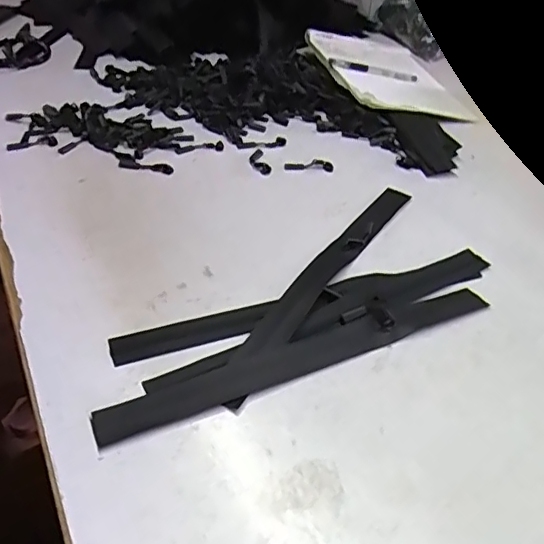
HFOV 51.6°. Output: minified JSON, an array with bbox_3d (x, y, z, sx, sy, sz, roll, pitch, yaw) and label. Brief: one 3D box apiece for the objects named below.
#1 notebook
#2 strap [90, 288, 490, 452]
[{"bbox_3d":[0.173,-0.330,0.908,0.191,0.013,0.348,2,39,-19],"label":"notebook"},{"bbox_3d":[0.033,0.066,0.466,0.354,0.005,0.036,-17,45,-22],"label":"strap"}]

